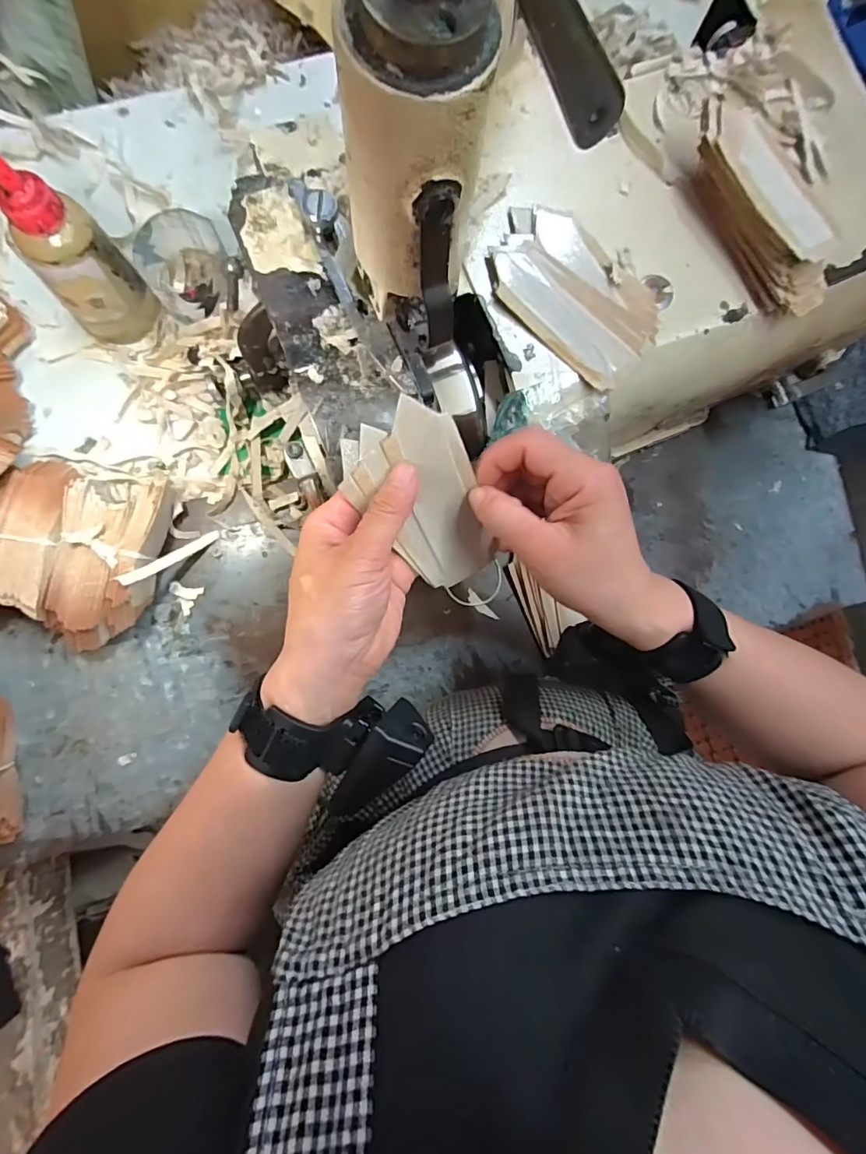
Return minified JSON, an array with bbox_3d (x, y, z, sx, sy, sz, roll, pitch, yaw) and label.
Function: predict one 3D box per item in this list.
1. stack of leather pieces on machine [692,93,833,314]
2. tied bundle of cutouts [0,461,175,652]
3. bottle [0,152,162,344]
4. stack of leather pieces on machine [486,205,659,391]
[{"bbox_3d":[0.209,-0.234,0.309,0.034,0.037,0.135,-31,92,-6],"label":"stack of leather pieces on machine"},{"bbox_3d":[-0.287,-0.022,0.379,0.135,0.046,0.140,14,87,-6],"label":"tied bundle of cutouts"},{"bbox_3d":[-0.257,-0.230,0.335,0.061,0.172,0.050,-16,90,-7],"label":"bottle"},{"bbox_3d":[0.088,-0.180,0.305,0.114,0.014,0.067,42,84,-4],"label":"stack of leather pieces on machine"}]

